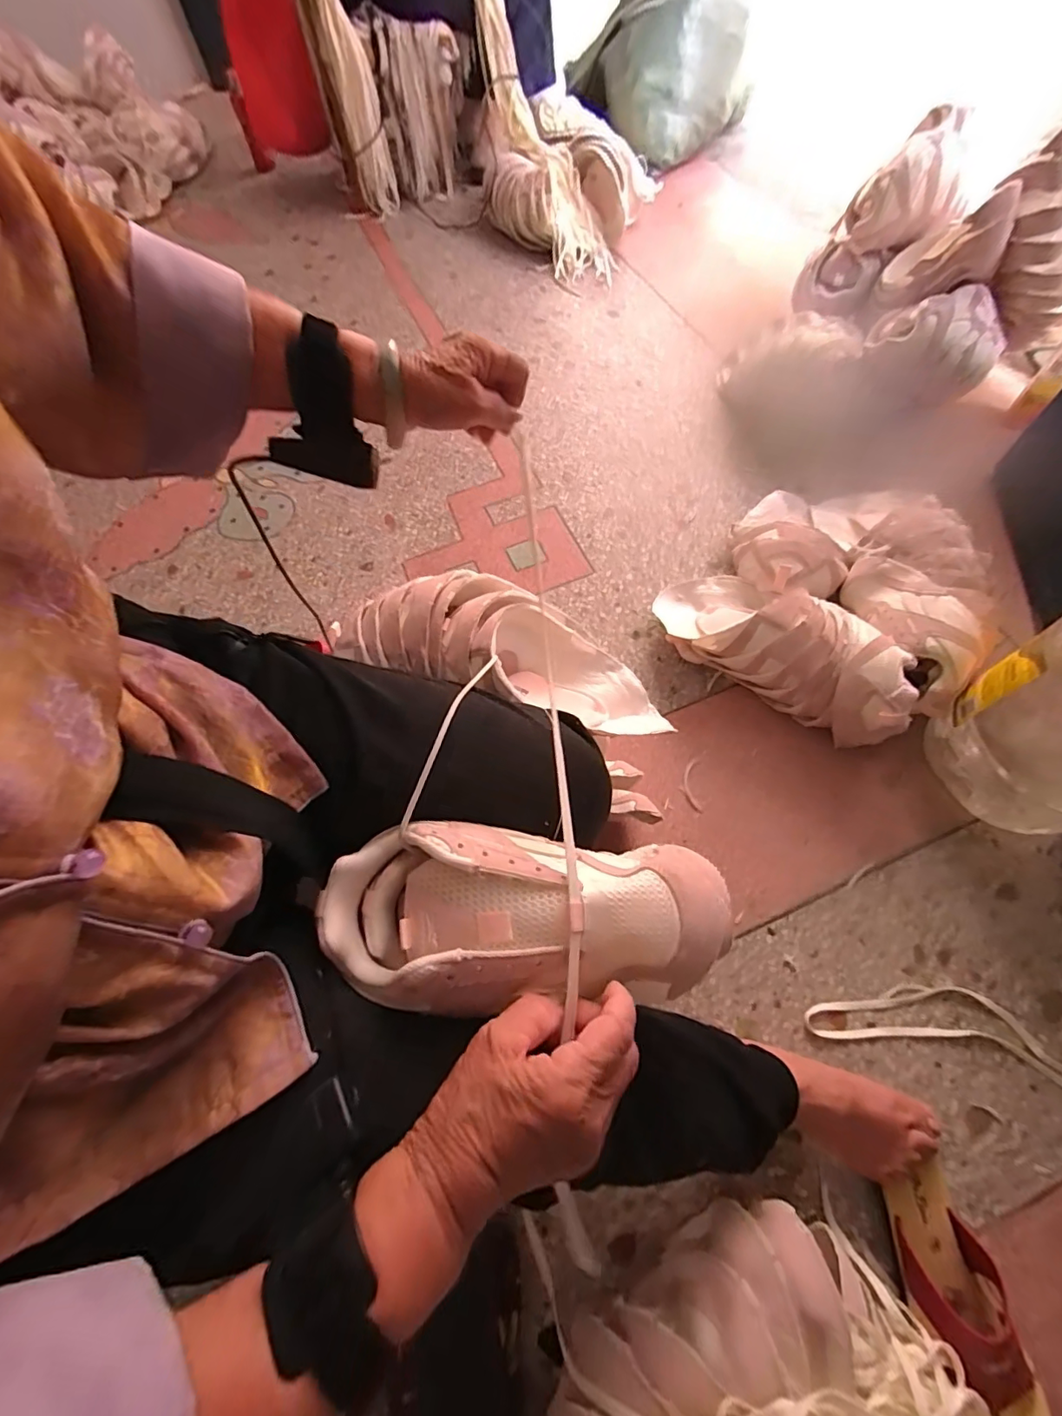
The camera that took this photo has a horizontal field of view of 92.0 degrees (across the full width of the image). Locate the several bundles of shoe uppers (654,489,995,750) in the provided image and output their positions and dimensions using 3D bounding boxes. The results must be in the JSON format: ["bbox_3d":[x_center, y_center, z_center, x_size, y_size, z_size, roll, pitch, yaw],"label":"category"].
[{"bbox_3d":[0.463,-0.202,0.787,0.398,0.144,0.460,33,71,18],"label":"several bundles of shoe uppers"}]

